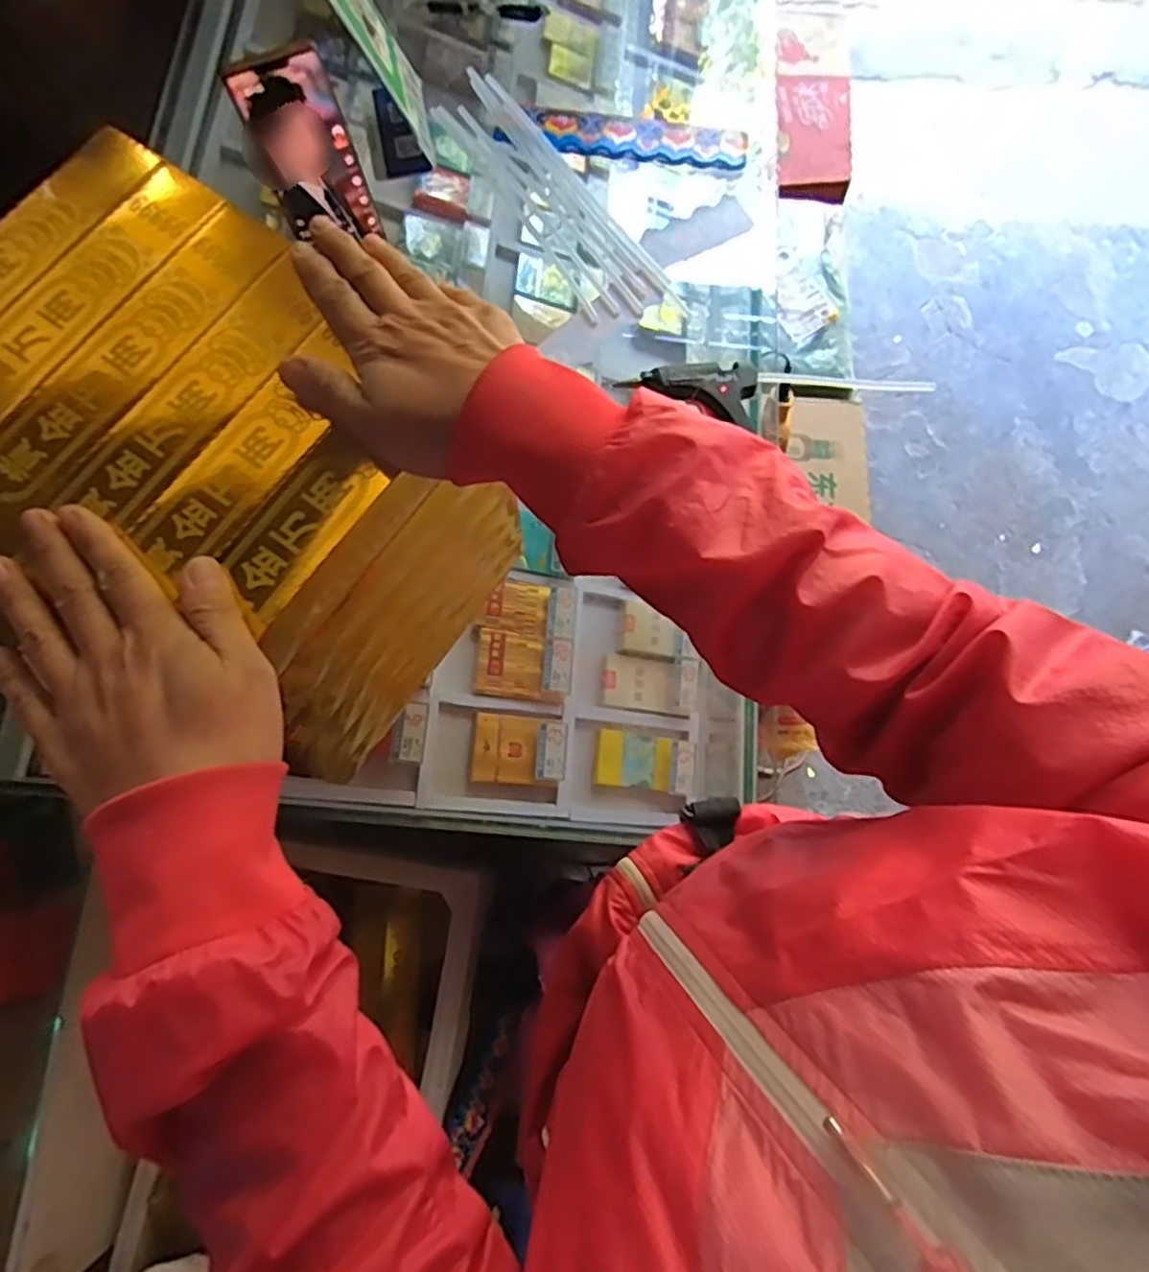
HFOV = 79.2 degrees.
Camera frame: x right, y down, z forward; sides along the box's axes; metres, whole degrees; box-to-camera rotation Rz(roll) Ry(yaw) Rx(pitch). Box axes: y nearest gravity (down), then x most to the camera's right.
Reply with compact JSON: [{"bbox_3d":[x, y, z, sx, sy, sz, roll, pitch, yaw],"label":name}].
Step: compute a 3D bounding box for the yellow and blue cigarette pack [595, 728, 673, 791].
[{"bbox_3d":[0.063,0.129,0.727,0.077,0.017,0.056,7,76,1],"label":"yellow and blue cigarette pack"}]

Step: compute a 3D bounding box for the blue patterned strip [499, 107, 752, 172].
[{"bbox_3d":[0.049,-0.489,0.680,0.239,0.014,0.047,7,81,1],"label":"blue patterned strip"}]

